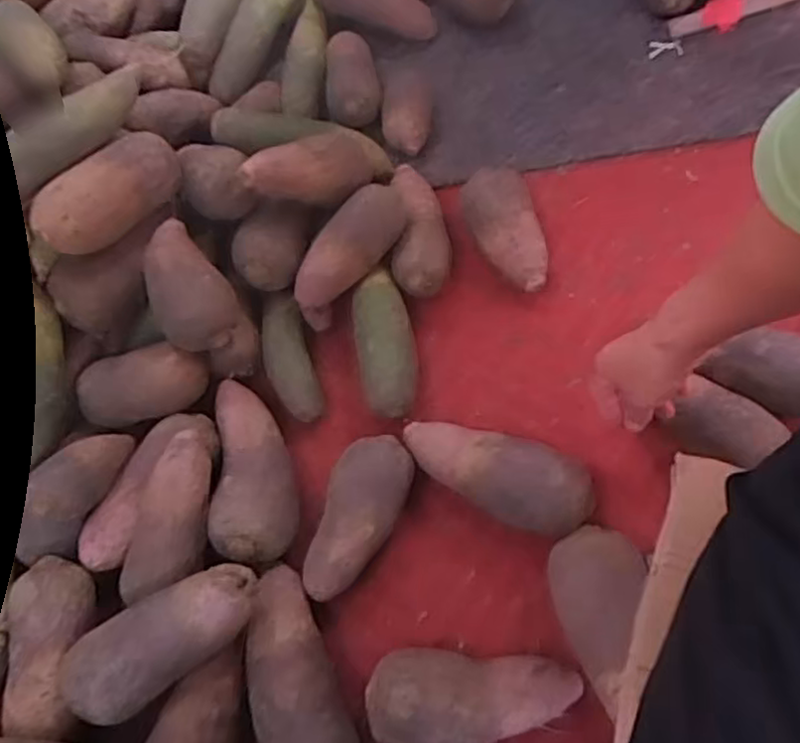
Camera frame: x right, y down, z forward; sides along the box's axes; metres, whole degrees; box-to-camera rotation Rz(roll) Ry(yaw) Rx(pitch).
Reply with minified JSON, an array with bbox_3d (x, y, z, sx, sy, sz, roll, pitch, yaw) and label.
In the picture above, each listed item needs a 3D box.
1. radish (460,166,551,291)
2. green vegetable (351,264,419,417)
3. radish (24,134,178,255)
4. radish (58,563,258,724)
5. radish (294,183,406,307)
[{"bbox_3d":[0.115,-0.153,0.747,0.073,0.054,0.148,-18,65,-4],"label":"radish"},{"bbox_3d":[-0.016,-0.028,0.707,0.059,0.047,0.158,-11,64,0],"label":"green vegetable"},{"bbox_3d":[-0.269,-0.166,0.636,0.049,0.067,0.150,32,57,15],"label":"radish"},{"bbox_3d":[-0.192,0.211,0.545,0.171,0.060,0.069,-31,66,-10],"label":"radish"},{"bbox_3d":[-0.049,-0.126,0.699,0.050,0.050,0.144,35,72,19],"label":"radish"}]

